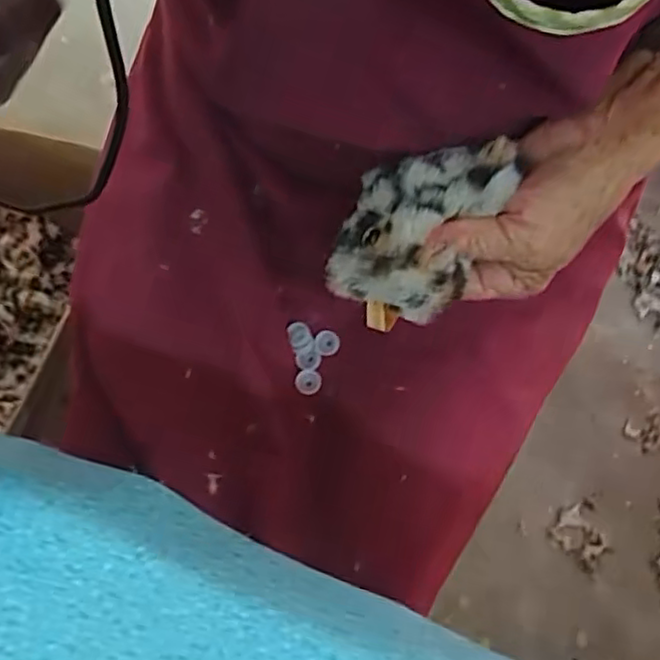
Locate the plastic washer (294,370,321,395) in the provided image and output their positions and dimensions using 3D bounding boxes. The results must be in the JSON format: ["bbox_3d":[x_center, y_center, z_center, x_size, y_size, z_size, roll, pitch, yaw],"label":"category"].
[{"bbox_3d":[-0.015,0.036,0.452,0.017,0.004,0.016,0,74,0],"label":"plastic washer"}]

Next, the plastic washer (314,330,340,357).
[{"bbox_3d":[-0.002,0.009,0.453,0.017,0.006,0.017,0,74,0],"label":"plastic washer"}]

